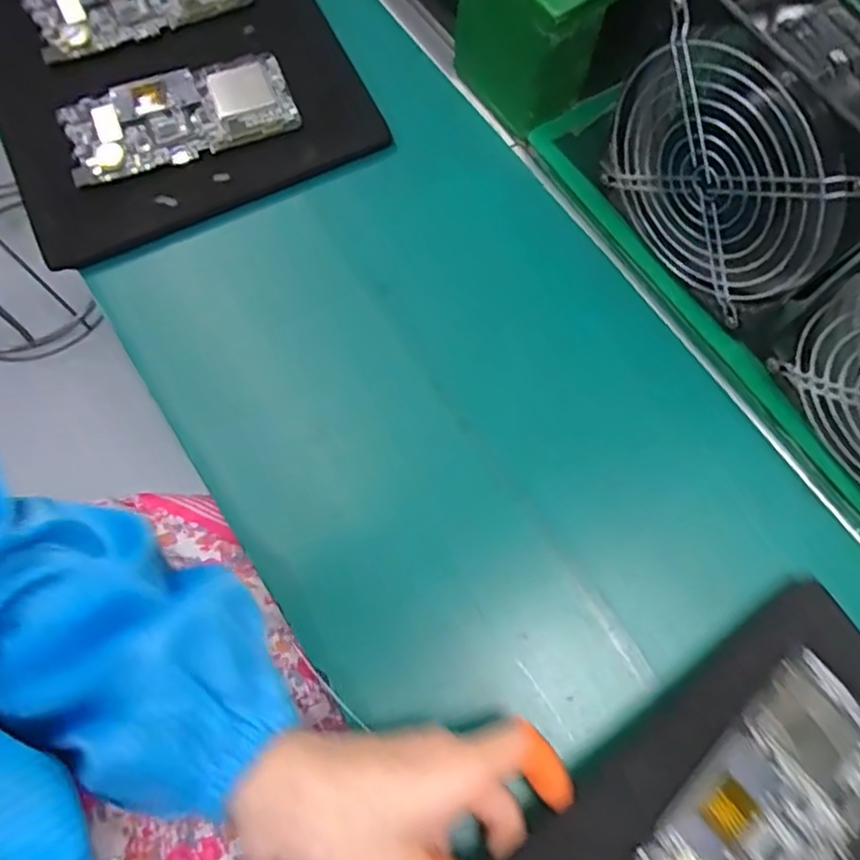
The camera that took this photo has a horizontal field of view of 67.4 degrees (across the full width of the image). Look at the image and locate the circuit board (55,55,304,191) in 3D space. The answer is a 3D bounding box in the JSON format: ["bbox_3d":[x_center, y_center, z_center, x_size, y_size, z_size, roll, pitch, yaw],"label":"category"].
[{"bbox_3d":[-0.183,-0.229,0.468,0.161,0.017,0.076,-19,74,-8],"label":"circuit board"}]

